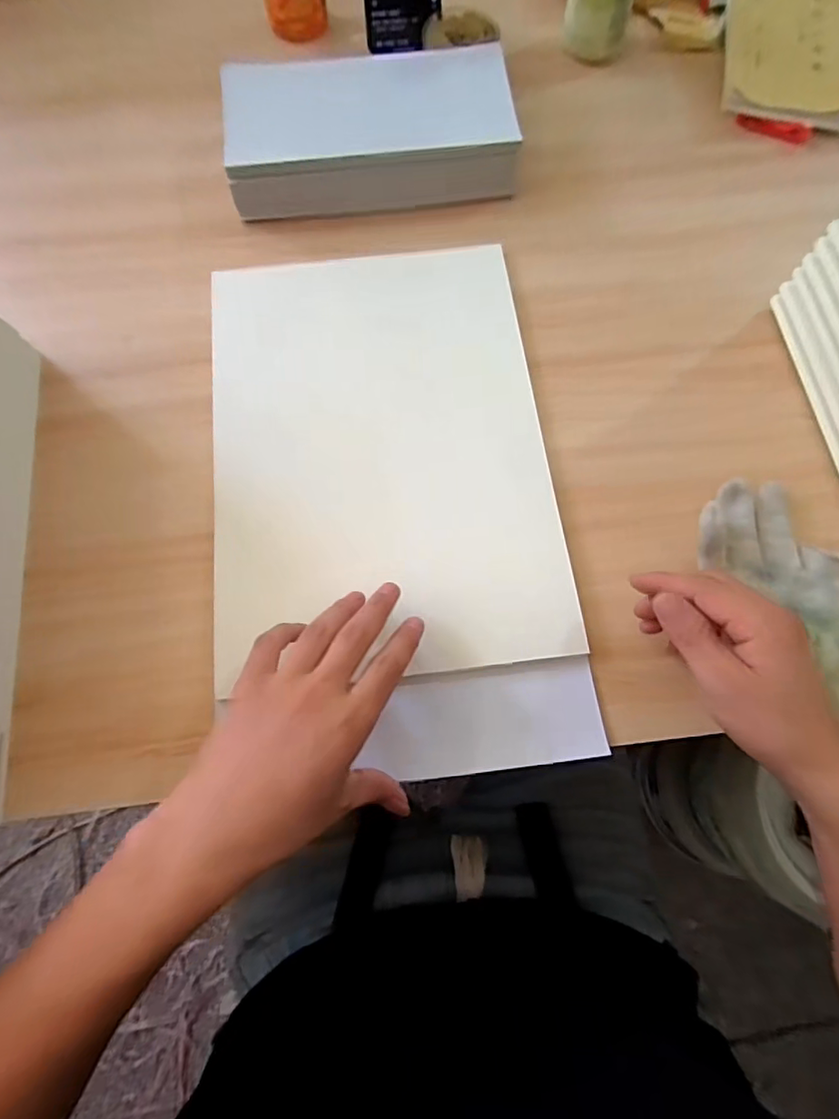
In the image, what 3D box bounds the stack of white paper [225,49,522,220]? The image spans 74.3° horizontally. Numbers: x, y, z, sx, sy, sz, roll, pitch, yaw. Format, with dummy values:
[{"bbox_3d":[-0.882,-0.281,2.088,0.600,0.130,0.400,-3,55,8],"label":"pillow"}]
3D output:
[{"bbox_3d":[-0.045,-0.396,0.511,0.264,0.057,0.122,-8,73,-2],"label":"stack of white paper"}]

